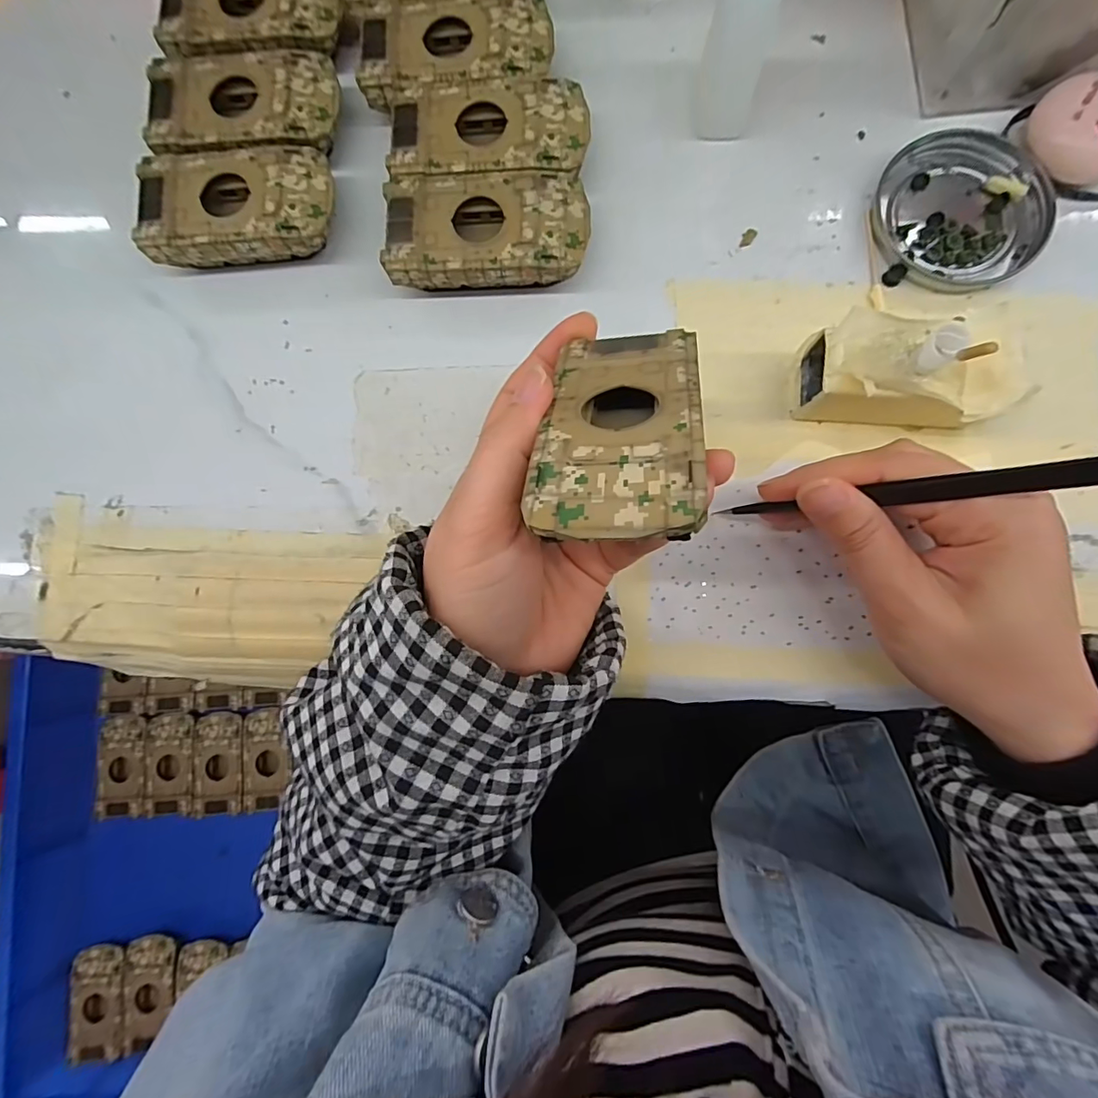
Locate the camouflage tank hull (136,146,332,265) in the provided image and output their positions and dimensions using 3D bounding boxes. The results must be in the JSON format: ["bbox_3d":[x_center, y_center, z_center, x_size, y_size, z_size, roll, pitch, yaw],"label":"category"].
[{"bbox_3d":[-0.156,-0.174,0.267,0.094,0.027,0.052,-5,83,4],"label":"camouflage tank hull"}]

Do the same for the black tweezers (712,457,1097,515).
[{"bbox_3d":[0.119,-0.020,0.188,0.009,0.132,0.007,10,82,-35],"label":"black tweezers"}]

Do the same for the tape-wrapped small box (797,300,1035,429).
[{"bbox_3d":[0.155,-0.076,0.222,0.081,0.049,0.046,2,83,4],"label":"tape-wrapped small box"}]

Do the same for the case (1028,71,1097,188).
[{"bbox_3d":[0.250,-0.196,0.242,0.037,0.023,0.047,-10,83,3],"label":"case"}]

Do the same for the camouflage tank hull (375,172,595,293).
[{"bbox_3d":[-0.029,-0.154,0.256,0.095,0.025,0.052,-3,83,4],"label":"camouflage tank hull"}]

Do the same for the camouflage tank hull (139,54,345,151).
[{"bbox_3d":[-0.156,-0.227,0.272,0.093,0.027,0.054,4,84,5],"label":"camouflage tank hull"}]

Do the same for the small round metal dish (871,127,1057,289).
[{"bbox_3d":[0.199,-0.166,0.251,0.075,0.007,0.078,0,83,4],"label":"small round metal dish"}]

